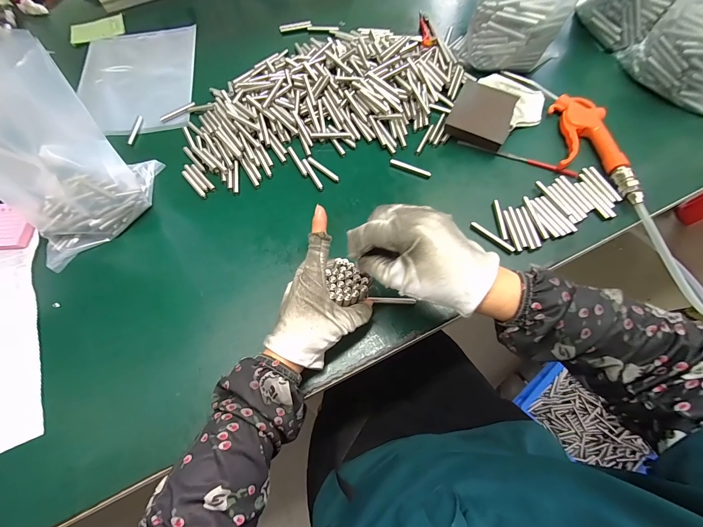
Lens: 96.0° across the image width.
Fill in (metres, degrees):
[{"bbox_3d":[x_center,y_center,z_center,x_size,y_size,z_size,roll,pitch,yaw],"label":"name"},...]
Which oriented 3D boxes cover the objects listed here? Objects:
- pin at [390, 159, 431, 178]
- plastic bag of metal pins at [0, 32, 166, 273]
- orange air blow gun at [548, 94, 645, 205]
[{"bbox_3d":[0.080,-0.130,0.432,0.058,0.006,0.009,26,68,14],"label":"pin"},{"bbox_3d":[-0.326,-0.106,0.338,0.083,0.186,0.175,29,71,16],"label":"plastic bag of metal pins"},{"bbox_3d":[0.311,-0.158,0.421,0.073,0.023,0.180,2,64,3],"label":"orange air blow gun"}]

